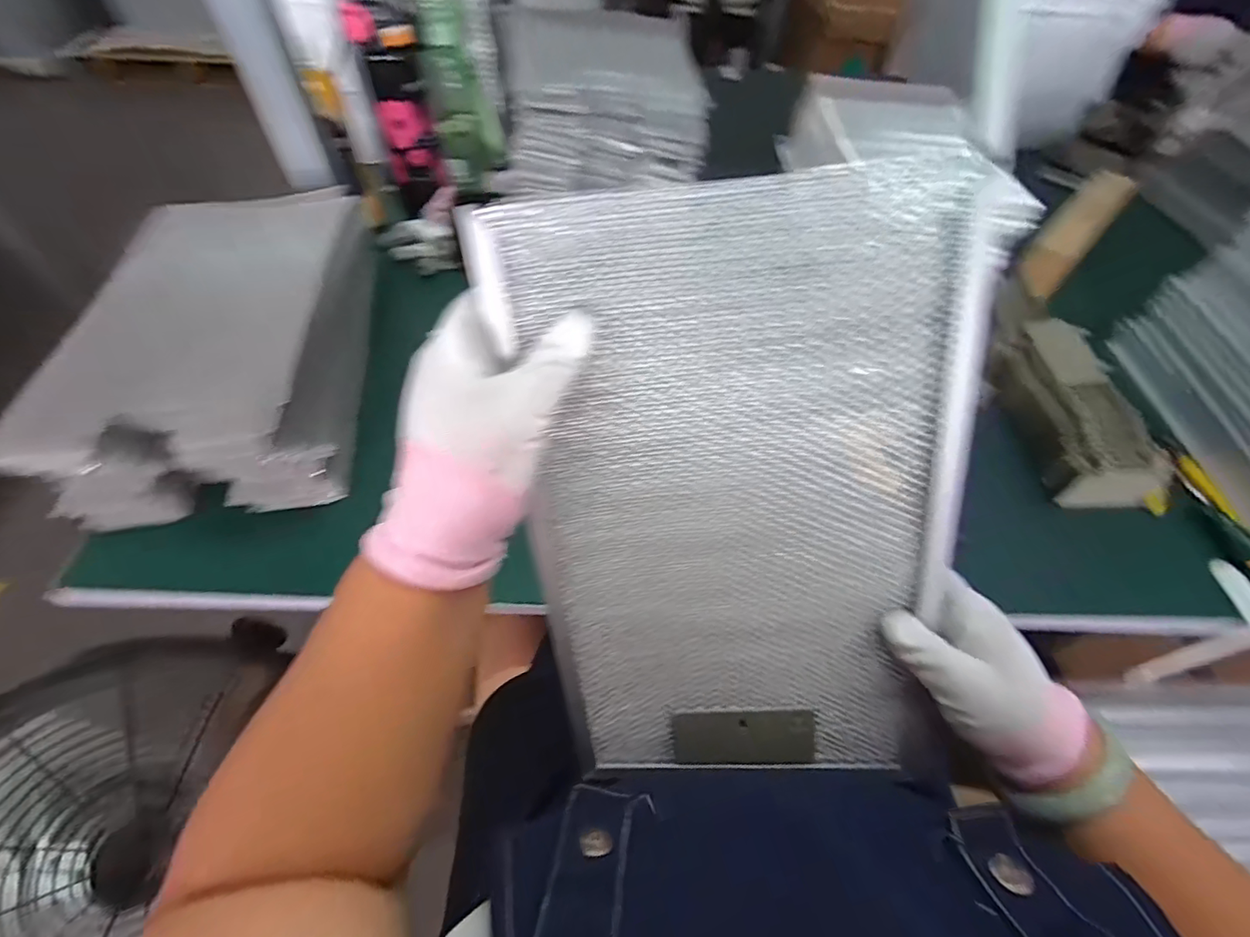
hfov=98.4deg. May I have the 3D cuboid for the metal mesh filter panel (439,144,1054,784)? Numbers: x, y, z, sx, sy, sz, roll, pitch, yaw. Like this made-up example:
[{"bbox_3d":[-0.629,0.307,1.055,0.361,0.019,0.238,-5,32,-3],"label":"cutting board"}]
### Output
[{"bbox_3d":[0.066,0.028,0.284,0.225,0.324,0.012,-7,21,3],"label":"metal mesh filter panel"}]

